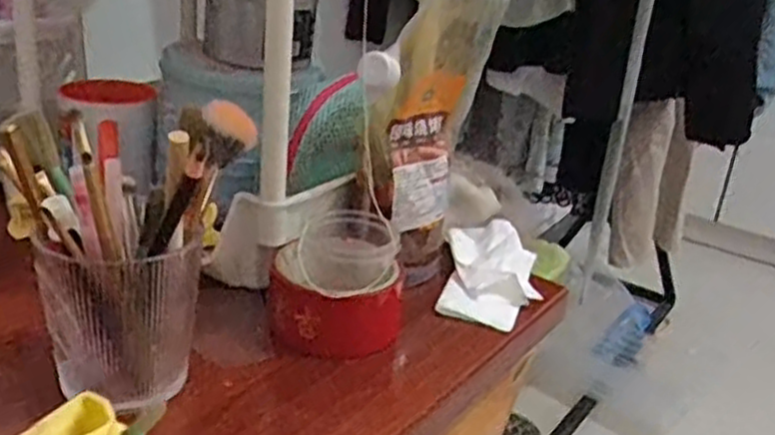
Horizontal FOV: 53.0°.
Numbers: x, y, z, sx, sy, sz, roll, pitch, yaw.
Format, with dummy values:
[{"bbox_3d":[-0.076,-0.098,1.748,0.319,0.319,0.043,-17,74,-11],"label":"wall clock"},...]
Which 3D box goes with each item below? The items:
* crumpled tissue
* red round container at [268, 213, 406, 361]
[{"bbox_3d":[0.082,0.041,0.615,0.071,0.029,0.137,9,23,6],"label":"crumpled tissue"},{"bbox_3d":[-0.033,0.045,0.525,0.088,0.065,0.097,5,23,-3],"label":"red round container"}]

